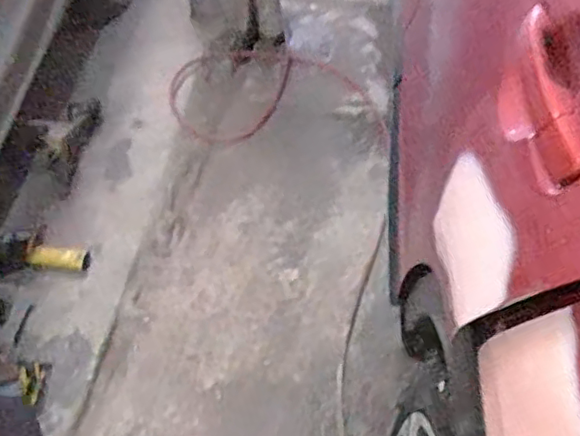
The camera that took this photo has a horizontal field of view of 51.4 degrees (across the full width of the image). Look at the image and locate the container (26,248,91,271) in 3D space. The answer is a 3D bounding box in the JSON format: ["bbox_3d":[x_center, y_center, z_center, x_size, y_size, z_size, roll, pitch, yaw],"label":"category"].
[{"bbox_3d":[-0.614,0.116,1.604,0.161,0.058,0.054,0,54,-2],"label":"container"}]

